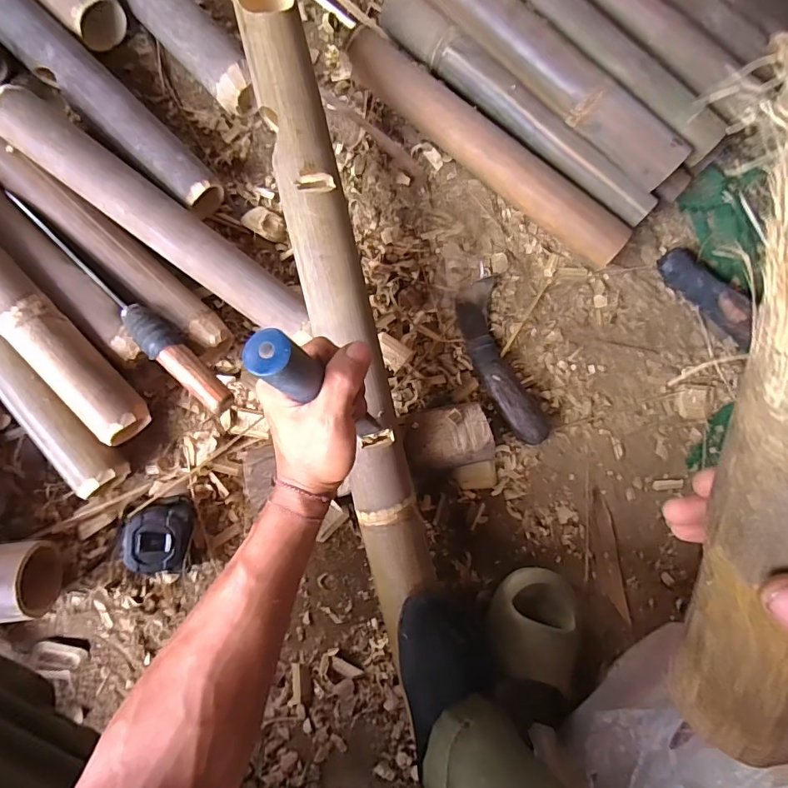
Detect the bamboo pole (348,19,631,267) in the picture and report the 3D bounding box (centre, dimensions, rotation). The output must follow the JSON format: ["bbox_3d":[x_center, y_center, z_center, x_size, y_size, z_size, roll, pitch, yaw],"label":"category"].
[{"bbox_3d":[0.117,-0.307,0.588,0.412,0.064,0.067,39,80,-1],"label":"bamboo pole"}]

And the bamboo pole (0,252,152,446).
[{"bbox_3d":[-0.398,-0.115,0.453,0.057,0.046,0.401,-41,89,-10],"label":"bamboo pole"}]

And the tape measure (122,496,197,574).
[{"bbox_3d":[-0.247,0.150,0.496,0.060,0.037,0.074,1,83,-7],"label":"tape measure"}]

